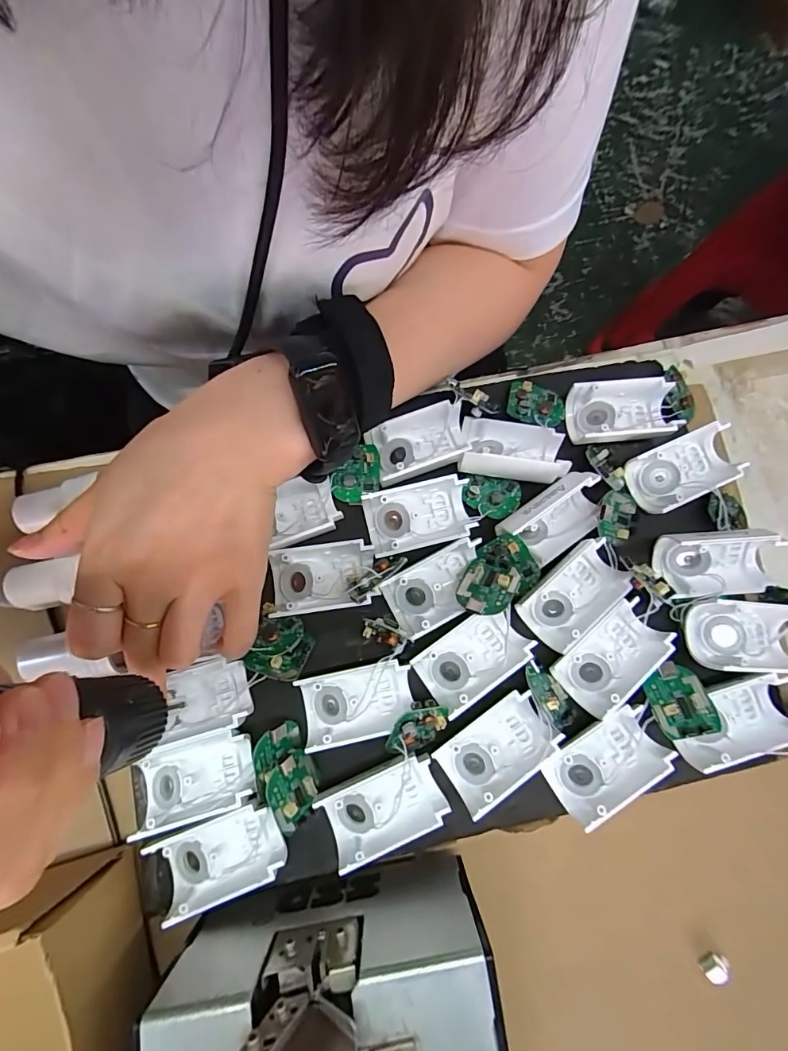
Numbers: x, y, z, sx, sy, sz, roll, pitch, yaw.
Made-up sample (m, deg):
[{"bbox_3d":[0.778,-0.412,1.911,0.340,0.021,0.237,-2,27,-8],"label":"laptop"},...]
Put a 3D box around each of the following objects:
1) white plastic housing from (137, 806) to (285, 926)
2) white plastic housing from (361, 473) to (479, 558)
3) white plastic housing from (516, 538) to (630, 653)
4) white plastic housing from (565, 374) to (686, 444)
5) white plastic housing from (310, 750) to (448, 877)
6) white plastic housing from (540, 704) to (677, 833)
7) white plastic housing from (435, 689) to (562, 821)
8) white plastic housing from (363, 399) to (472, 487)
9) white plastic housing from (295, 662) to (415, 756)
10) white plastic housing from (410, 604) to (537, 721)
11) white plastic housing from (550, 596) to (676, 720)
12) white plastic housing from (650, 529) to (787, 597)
[{"bbox_3d":[-0.083,0.157,0.218,0.056,0.016,0.034,-22,79,-5],"label":"white plastic housing"},{"bbox_3d":[0.013,-0.006,0.251,0.056,0.019,0.034,-12,78,-3],"label":"white plastic housing"},{"bbox_3d":[0.097,0.037,0.244,0.055,0.014,0.035,-39,81,-8],"label":"white plastic housing"},{"bbox_3d":[0.132,-0.069,0.269,0.056,0.017,0.039,-5,78,-2],"label":"white plastic housing"},{"bbox_3d":[-0.007,0.138,0.225,0.058,0.022,0.037,-26,79,-6],"label":"white plastic housing"},{"bbox_3d":[0.106,0.118,0.227,0.056,0.015,0.034,-34,80,-7],"label":"white plastic housing"},{"bbox_3d":[0.051,0.112,0.229,0.055,0.021,0.031,-37,81,-8],"label":"white plastic housing"},{"bbox_3d":[0.014,-0.049,0.260,0.054,0.015,0.034,-17,79,-4],"label":"white plastic housing"},{"bbox_3d":[-0.020,0.092,0.233,0.057,0.018,0.037,-12,78,-3],"label":"white plastic housing"},{"bbox_3d":[0.040,0.069,0.238,0.057,0.016,0.035,-32,80,-7],"label":"white plastic housing"},{"bbox_3d":[0.113,0.068,0.238,0.057,0.015,0.035,-40,81,-8],"label":"white plastic housing"},{"bbox_3d":[0.175,0.020,0.244,0.055,0.028,0.032,-3,78,-1],"label":"white plastic housing"}]

